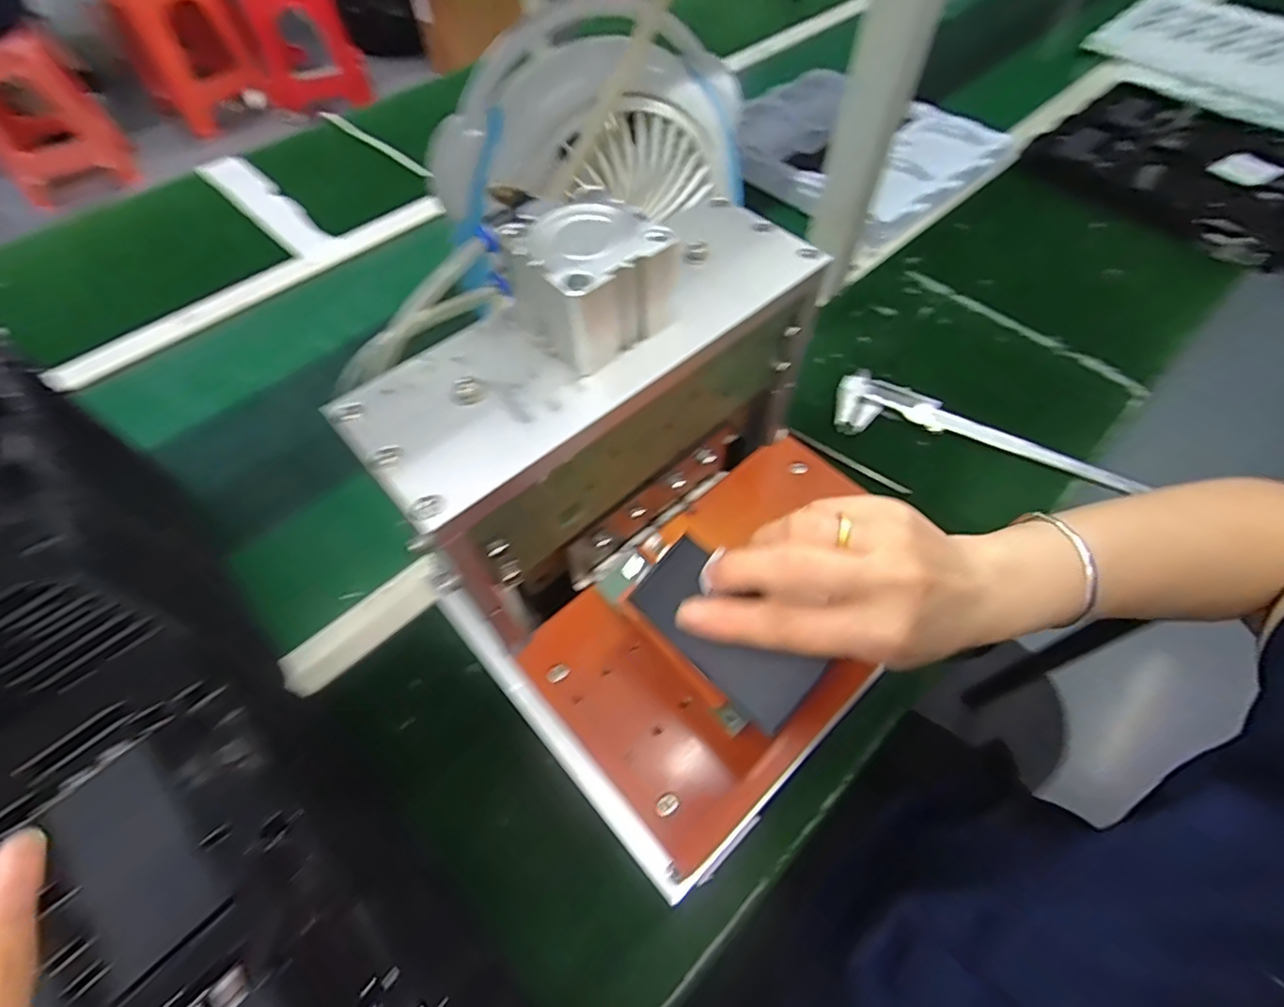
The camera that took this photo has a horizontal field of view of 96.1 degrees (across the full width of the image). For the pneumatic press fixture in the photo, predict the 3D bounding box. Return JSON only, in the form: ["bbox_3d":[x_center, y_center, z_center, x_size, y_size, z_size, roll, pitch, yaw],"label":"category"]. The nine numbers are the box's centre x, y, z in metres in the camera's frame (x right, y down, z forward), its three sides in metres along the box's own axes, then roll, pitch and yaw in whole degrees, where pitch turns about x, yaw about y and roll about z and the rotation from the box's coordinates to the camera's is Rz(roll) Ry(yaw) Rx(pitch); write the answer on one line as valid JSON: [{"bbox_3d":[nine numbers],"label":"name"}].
[{"bbox_3d":[0.028,-0.001,0.283,0.221,0.211,0.213,-39,65,-21],"label":"pneumatic press fixture"}]

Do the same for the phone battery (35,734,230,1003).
[{"bbox_3d":[-0.205,0.142,0.233,0.082,0.006,0.043,40,66,22],"label":"phone battery"}]

